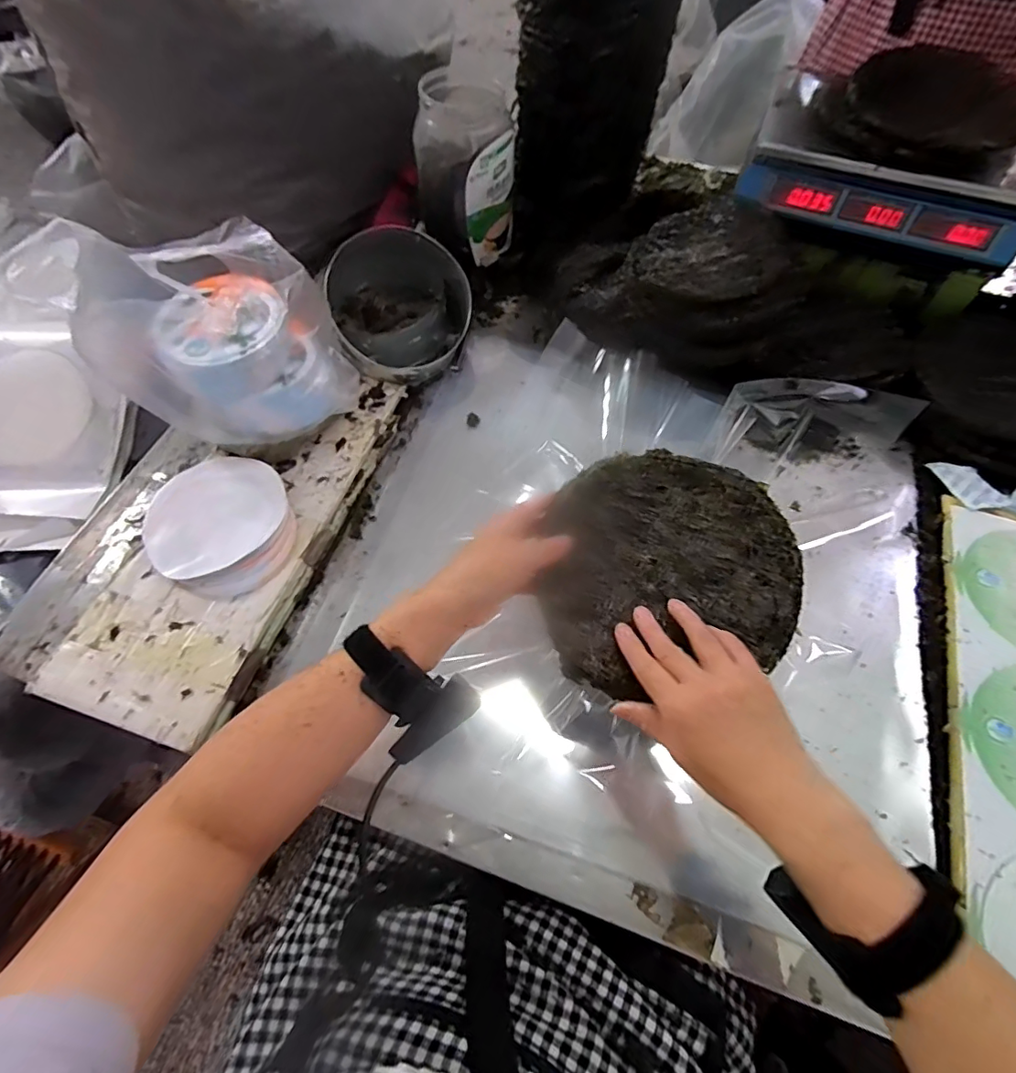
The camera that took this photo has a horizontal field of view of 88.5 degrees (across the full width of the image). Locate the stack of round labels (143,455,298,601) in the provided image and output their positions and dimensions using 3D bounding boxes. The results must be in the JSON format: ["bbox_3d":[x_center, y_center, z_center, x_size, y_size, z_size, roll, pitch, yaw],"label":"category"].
[{"bbox_3d":[-0.302,-0.015,0.552,0.167,0.032,0.142,27,63,13],"label":"stack of round labels"}]

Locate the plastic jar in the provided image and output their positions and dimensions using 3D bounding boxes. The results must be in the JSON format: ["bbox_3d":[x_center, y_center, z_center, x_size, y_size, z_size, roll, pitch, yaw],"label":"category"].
[{"bbox_3d":[-0.063,-0.499,0.736,0.113,0.202,0.104,30,66,15],"label":"plastic jar"}]

